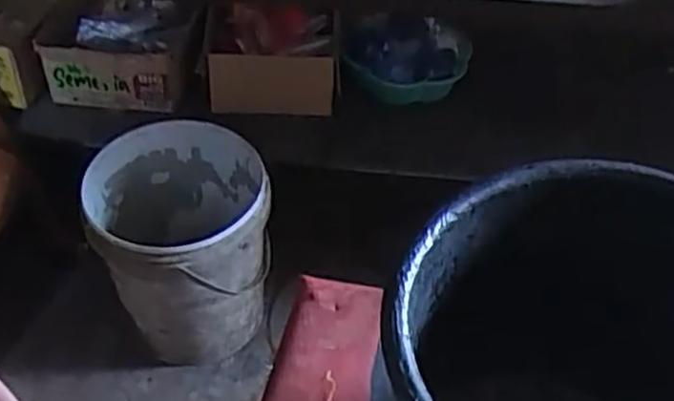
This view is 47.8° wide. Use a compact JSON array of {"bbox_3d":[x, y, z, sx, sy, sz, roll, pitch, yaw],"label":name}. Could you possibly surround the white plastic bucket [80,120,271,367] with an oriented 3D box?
[{"bbox_3d":[-0.274,0.086,1.394,0.308,0.336,0.300,-3,48,-3],"label":"white plastic bucket"}]

